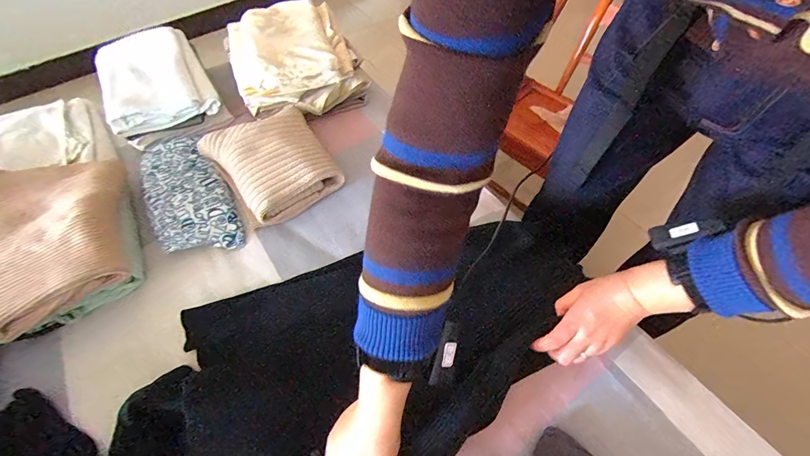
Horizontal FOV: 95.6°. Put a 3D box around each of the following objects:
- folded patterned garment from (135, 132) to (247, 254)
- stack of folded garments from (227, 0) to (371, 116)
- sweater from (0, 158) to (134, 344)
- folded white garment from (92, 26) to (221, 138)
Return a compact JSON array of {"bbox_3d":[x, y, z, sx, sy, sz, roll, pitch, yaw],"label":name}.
[{"bbox_3d":[-0.393,-0.067,0.660,0.130,0.033,0.295,-27,58,-15],"label":"folded patterned garment"},{"bbox_3d":[-0.245,-0.374,0.797,0.262,0.104,0.291,-26,58,-14],"label":"stack of folded garments"},{"bbox_3d":[-0.537,0.000,0.562,0.209,0.064,0.303,-30,59,-17],"label":"sweater"},{"bbox_3d":[-0.512,-0.304,0.762,0.191,0.095,0.248,-25,58,-13],"label":"folded white garment"}]

